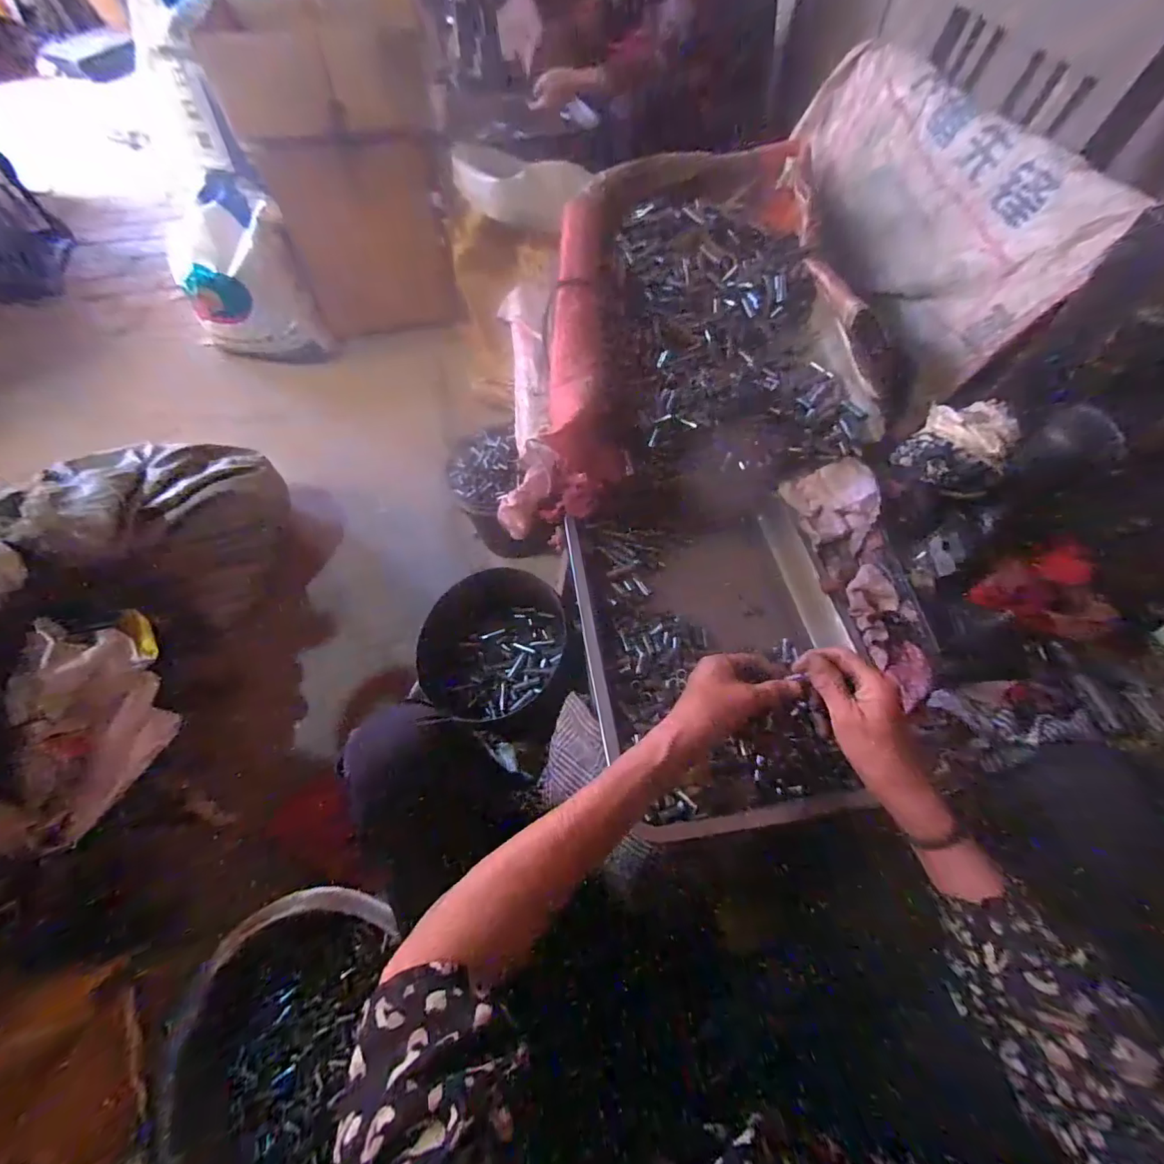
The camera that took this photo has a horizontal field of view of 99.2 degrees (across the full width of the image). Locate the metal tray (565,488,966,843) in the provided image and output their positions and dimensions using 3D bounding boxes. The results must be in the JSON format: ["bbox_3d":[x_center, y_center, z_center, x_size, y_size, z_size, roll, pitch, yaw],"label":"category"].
[{"bbox_3d":[0.167,0.065,0.530,0.319,0.059,0.345,-9,61,-3],"label":"metal tray"}]

